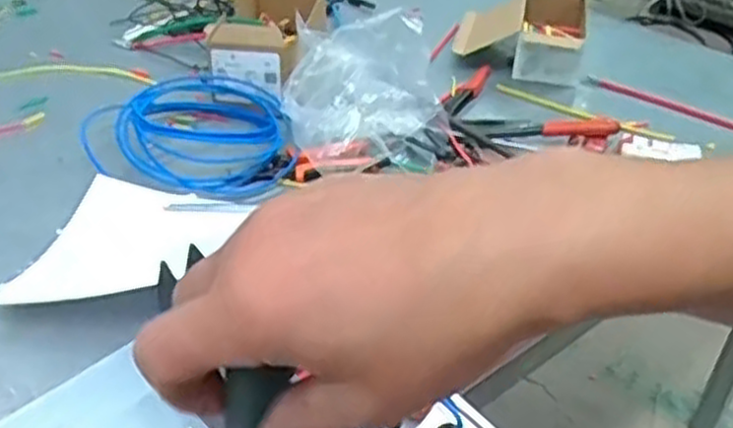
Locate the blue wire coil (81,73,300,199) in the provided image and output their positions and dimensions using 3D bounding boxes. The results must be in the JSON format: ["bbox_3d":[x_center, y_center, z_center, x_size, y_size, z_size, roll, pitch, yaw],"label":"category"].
[{"bbox_3d":[-0.182,-0.111,0.851,0.214,0.044,0.247,3,34,-1],"label":"blue wire coil"}]

